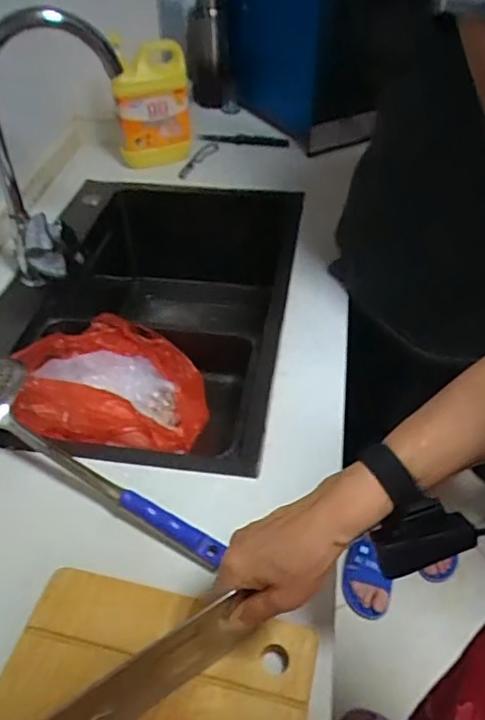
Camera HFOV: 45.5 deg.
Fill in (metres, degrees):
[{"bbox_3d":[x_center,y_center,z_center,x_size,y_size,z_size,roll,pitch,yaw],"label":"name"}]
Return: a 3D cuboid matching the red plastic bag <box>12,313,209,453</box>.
[{"bbox_3d":[-0.177,0.027,0.810,0.240,0.114,0.239,-13,41,-12],"label":"red plastic bag"}]

